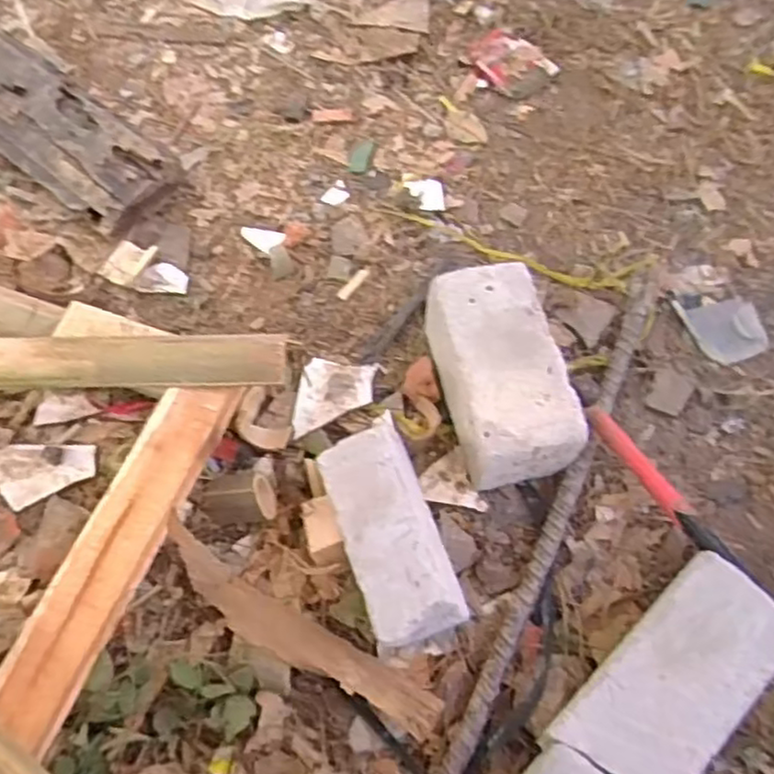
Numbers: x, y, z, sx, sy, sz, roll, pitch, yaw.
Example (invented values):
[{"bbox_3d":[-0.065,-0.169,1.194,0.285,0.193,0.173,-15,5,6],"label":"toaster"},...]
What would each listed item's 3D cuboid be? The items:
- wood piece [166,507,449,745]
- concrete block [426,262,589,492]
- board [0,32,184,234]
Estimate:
[{"bbox_3d":[-0.085,0.218,0.628,0.286,0.023,0.049,31,91,16],"label":"wood piece"},{"bbox_3d":[0.109,-0.013,0.705,0.105,0.098,0.201,-13,66,-8],"label":"concrete block"},{"bbox_3d":[-0.424,-0.325,0.875,0.380,0.066,0.122,39,69,15],"label":"board"}]

